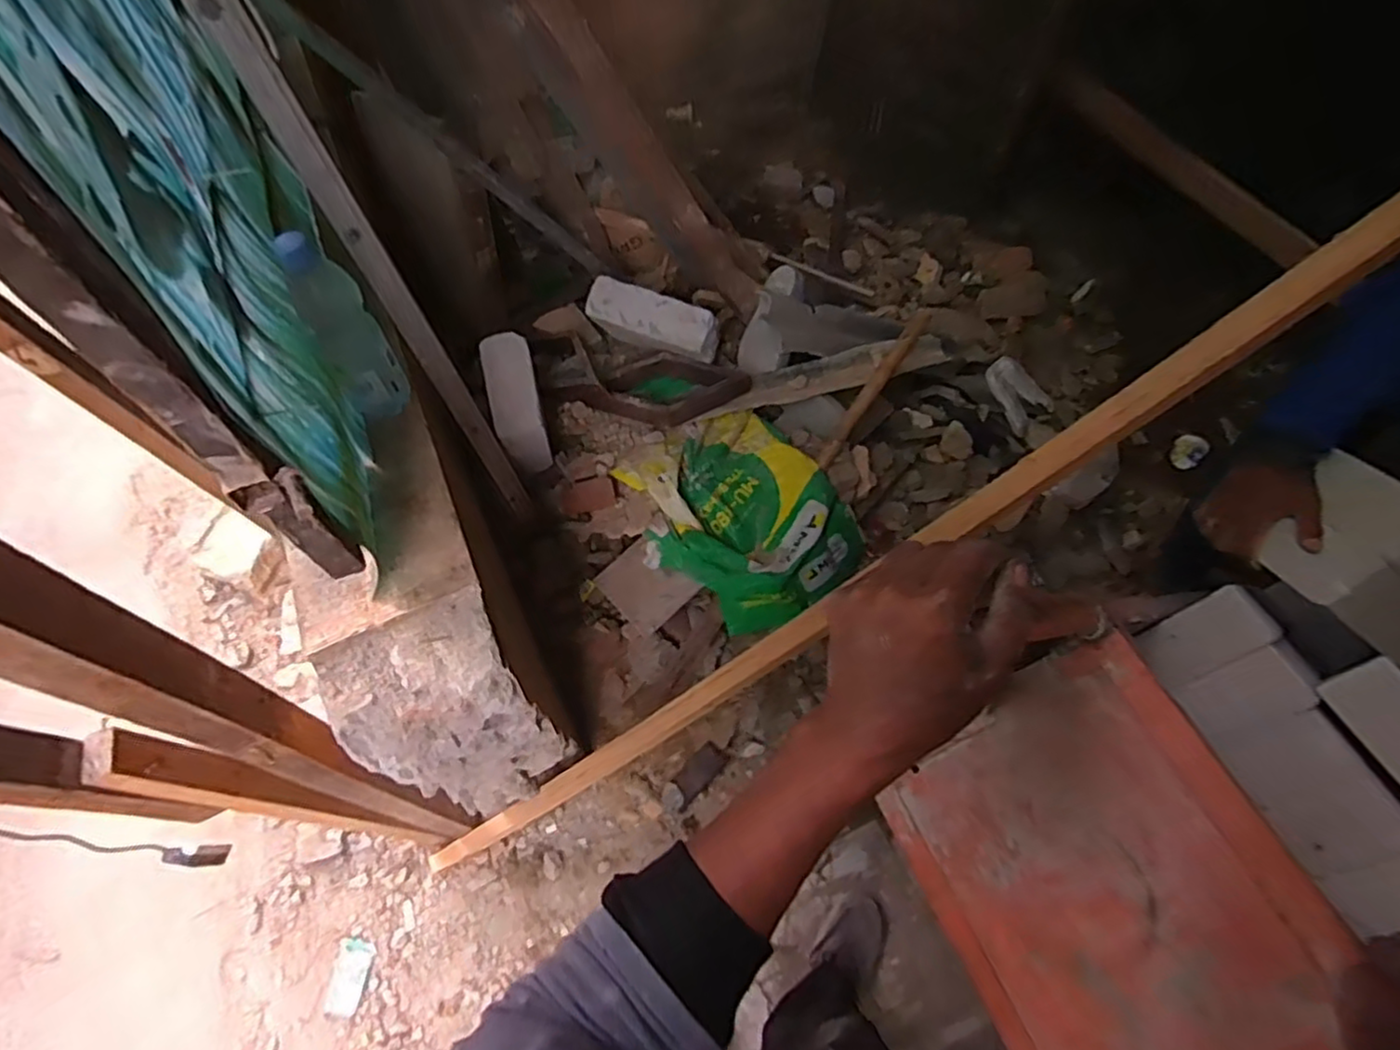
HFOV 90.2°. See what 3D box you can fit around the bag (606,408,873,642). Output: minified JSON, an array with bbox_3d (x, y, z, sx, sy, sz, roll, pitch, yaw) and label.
[{"bbox_3d":[0.078,-0.009,1.258,0.344,0.127,0.384,-29,66,-17],"label":"bag"}]

